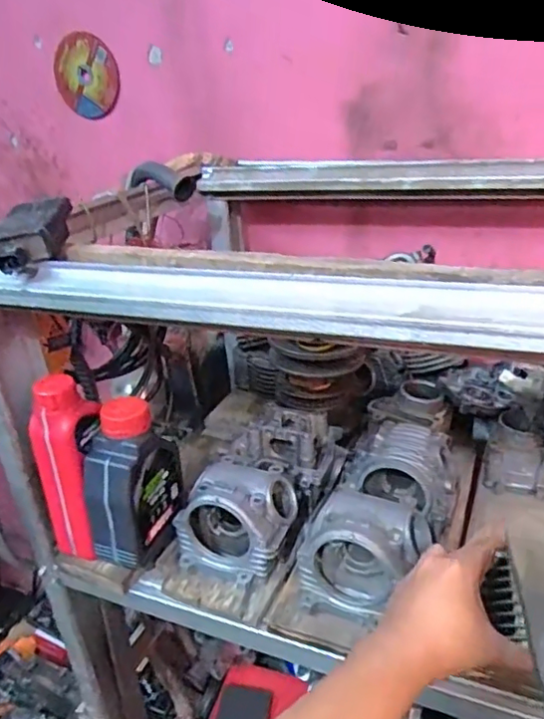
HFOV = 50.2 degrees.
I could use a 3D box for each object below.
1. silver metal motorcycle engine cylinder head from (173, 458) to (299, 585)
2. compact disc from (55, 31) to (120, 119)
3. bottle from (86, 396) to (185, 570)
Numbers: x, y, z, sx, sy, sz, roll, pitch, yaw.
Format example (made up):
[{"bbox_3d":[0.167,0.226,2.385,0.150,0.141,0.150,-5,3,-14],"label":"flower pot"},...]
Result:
[{"bbox_3d":[-0.038,0.183,0.682,0.118,0.102,0.111,8,28,25],"label":"silver metal motorcycle engine cylinder head"},{"bbox_3d":[-0.343,-0.527,1.083,0.114,0.142,0.008,1,26,5],"label":"compact disc"},{"bbox_3d":[-0.163,0.139,0.684,0.059,0.196,0.111,5,27,20],"label":"bottle"}]

